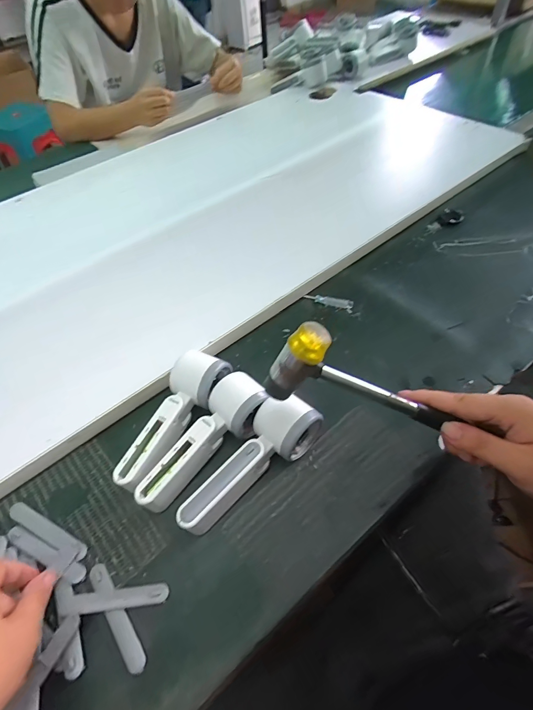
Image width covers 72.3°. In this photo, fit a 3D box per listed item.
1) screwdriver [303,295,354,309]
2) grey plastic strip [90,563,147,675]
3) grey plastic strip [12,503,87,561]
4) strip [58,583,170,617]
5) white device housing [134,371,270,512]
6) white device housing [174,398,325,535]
[{"bbox_3d":[0.091,-0.080,0.538,0.071,0.008,0.013,11,56,12],"label":"screwdriver"},{"bbox_3d":[-0.134,0.232,0.325,0.016,0.004,0.096,-34,59,-19],"label":"grey plastic strip"},{"bbox_3d":[-0.221,0.178,0.370,0.097,0.004,0.015,23,49,15],"label":"grey plastic strip"},{"bbox_3d":[-0.138,0.222,0.330,0.096,0.006,0.016,-7,54,-1],"label":"strip"},{"bbox_3d":[-0.066,0.093,0.393,0.058,0.054,0.167,34,63,25],"label":"white device housing"},{"bbox_3d":[-0.015,0.108,0.371,0.171,0.051,0.057,-40,61,-22],"label":"white device housing"}]

